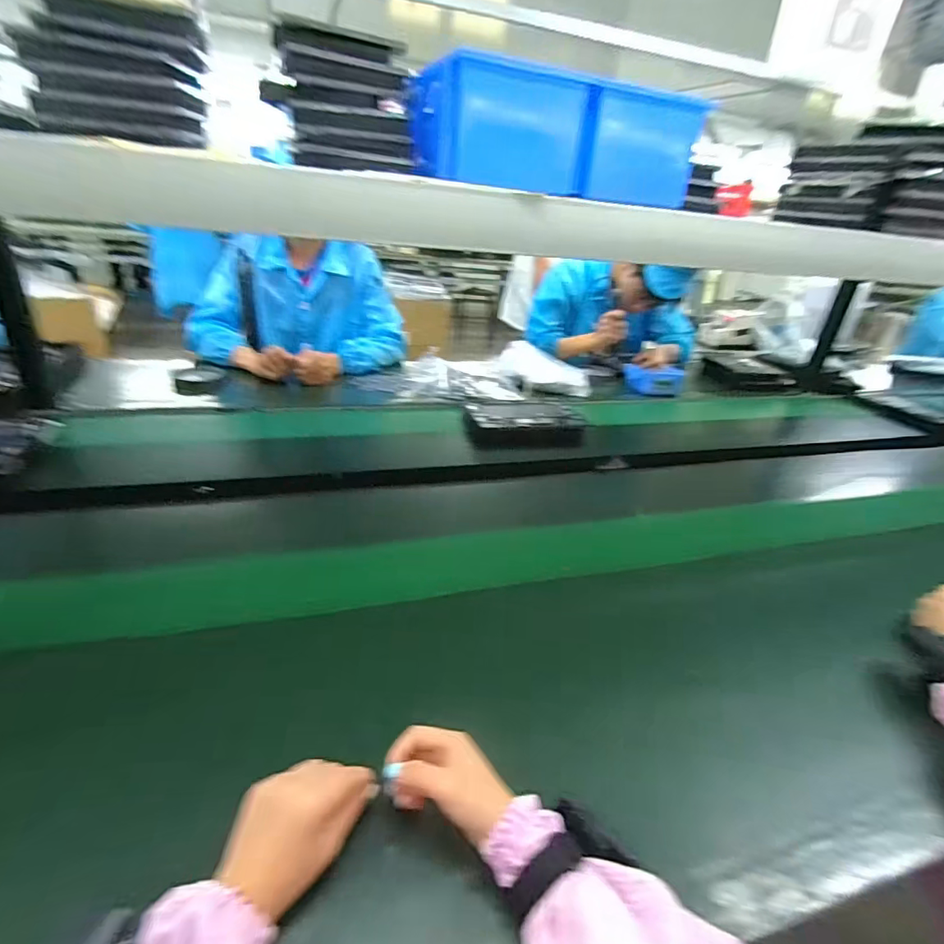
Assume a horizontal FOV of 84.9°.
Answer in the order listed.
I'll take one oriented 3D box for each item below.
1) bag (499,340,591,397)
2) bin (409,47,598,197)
[{"bbox_3d":[0.202,-0.284,1.432,0.258,0.086,0.201,12,28,10],"label":"bag"},{"bbox_3d":[0.039,-0.489,0.739,0.217,0.136,0.161,-7,31,-23],"label":"bin"}]

